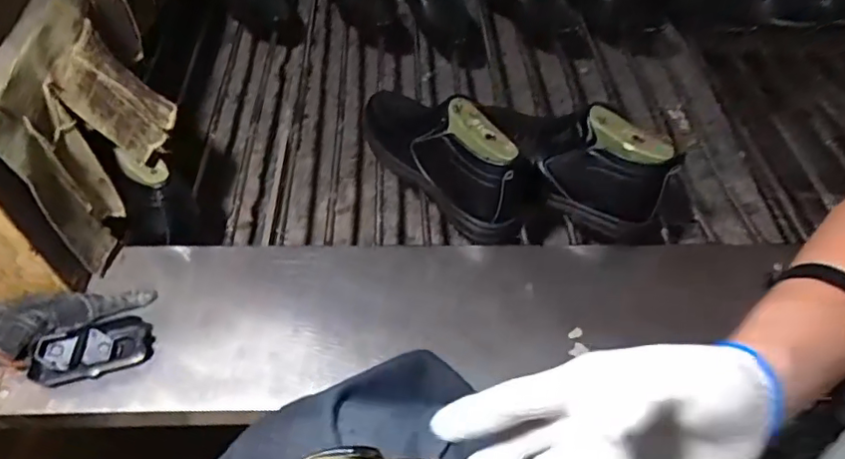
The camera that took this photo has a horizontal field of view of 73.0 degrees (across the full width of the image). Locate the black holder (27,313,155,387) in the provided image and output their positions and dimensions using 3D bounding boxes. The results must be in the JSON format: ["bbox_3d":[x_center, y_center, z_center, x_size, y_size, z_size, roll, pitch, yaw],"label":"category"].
[{"bbox_3d":[-0.353,0.128,0.614,0.114,0.026,0.060,-15,55,-12],"label":"black holder"}]

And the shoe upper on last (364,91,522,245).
[{"bbox_3d":[0.021,-0.111,0.788,0.294,0.160,0.103,33,59,21],"label":"shoe upper on last"}]

